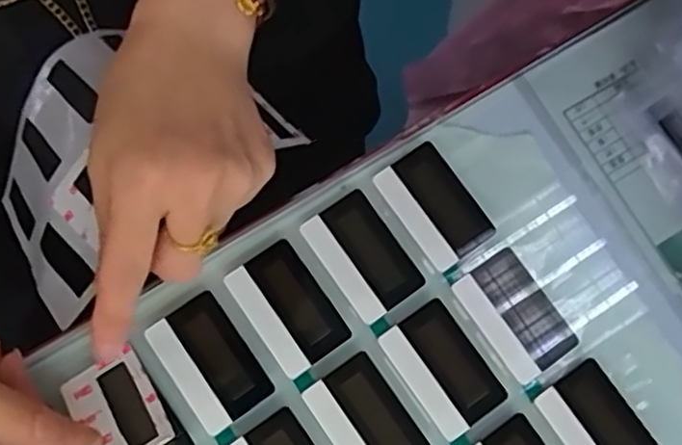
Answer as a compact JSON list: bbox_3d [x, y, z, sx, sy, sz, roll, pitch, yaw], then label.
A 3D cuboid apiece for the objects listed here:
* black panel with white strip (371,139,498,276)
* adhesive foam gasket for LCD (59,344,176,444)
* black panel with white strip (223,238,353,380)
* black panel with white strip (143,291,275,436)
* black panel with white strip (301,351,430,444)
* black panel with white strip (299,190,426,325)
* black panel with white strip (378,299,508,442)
[{"bbox_3d":[0.043,-0.008,0.326,0.034,0.006,0.054,-34,81,-9],"label":"black panel with white strip"},{"bbox_3d":[-0.093,0.078,0.290,0.033,0.008,0.049,-32,56,-12],"label":"adhesive foam gasket for LCD"},{"bbox_3d":[-0.024,0.038,0.313,0.034,0.005,0.054,-35,81,-9],"label":"black panel with white strip"},{"bbox_3d":[-0.057,0.060,0.306,0.034,0.005,0.054,-34,81,-9],"label":"black panel with white strip"},{"bbox_3d":[0.012,0.087,0.303,0.034,0.004,0.053,-34,81,-9],"label":"black panel with white strip"},{"bbox_3d":[0.010,0.015,0.320,0.034,0.006,0.054,-35,81,-9],"label":"black panel with white strip"},{"bbox_3d":[0.045,0.065,0.312,0.034,0.006,0.053,-34,81,-9],"label":"black panel with white strip"}]

